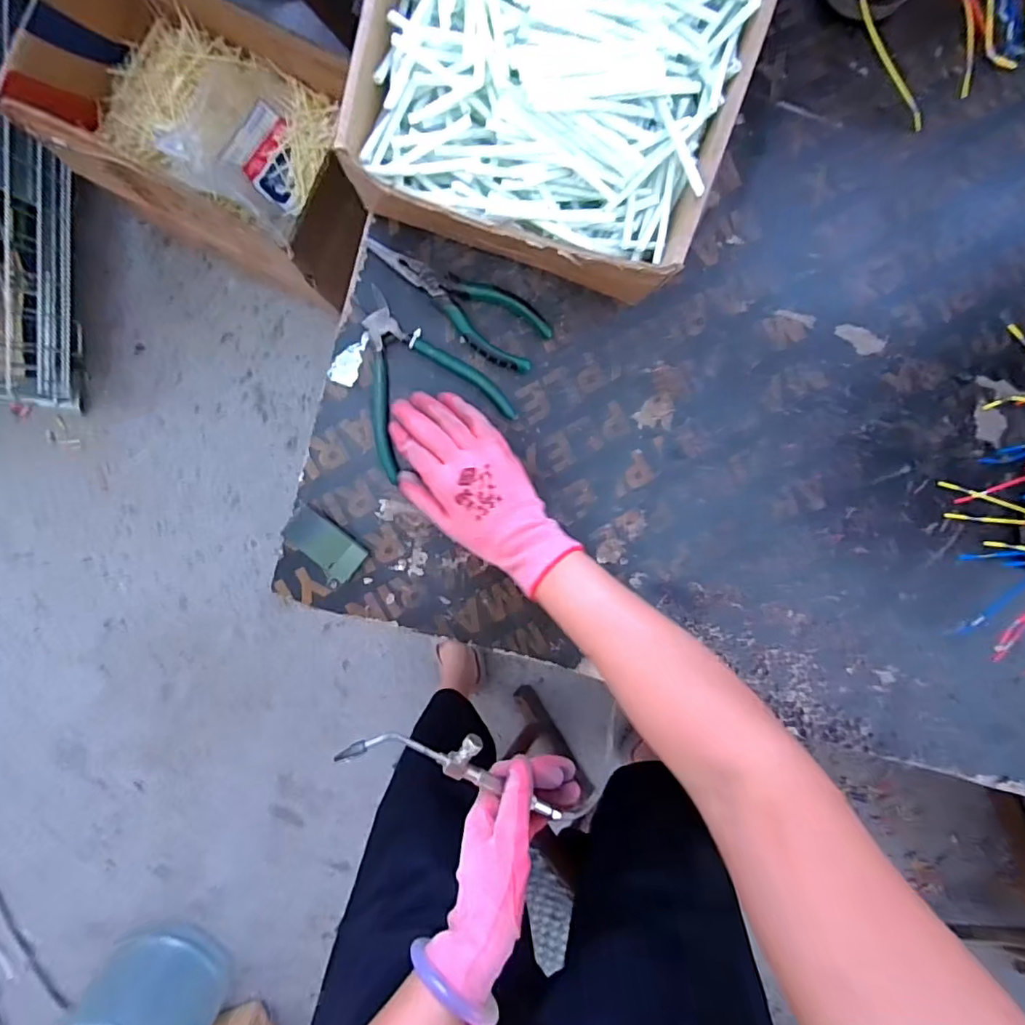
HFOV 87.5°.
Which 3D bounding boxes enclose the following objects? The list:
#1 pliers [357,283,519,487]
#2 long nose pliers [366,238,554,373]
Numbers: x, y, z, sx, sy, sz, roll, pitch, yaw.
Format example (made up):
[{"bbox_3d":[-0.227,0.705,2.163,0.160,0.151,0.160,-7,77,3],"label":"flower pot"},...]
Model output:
[{"bbox_3d":[-0.084,-0.111,0.440,0.115,0.013,0.137,-31,97,1],"label":"pliers"},{"bbox_3d":[-0.042,-0.173,0.432,0.151,0.017,0.051,35,93,-6],"label":"long nose pliers"}]

